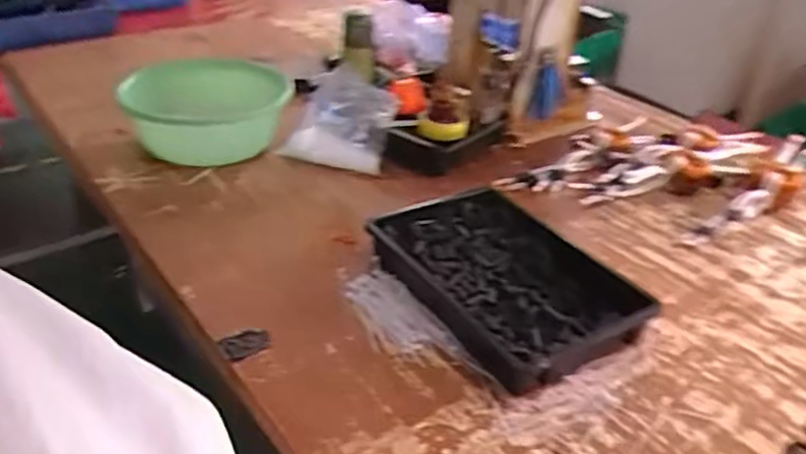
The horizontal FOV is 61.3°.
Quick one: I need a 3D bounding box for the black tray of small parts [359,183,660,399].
[{"bbox_3d":[0.148,0.074,0.992,0.266,0.066,0.391,-16,37,-27],"label":"black tray of small parts"}]

